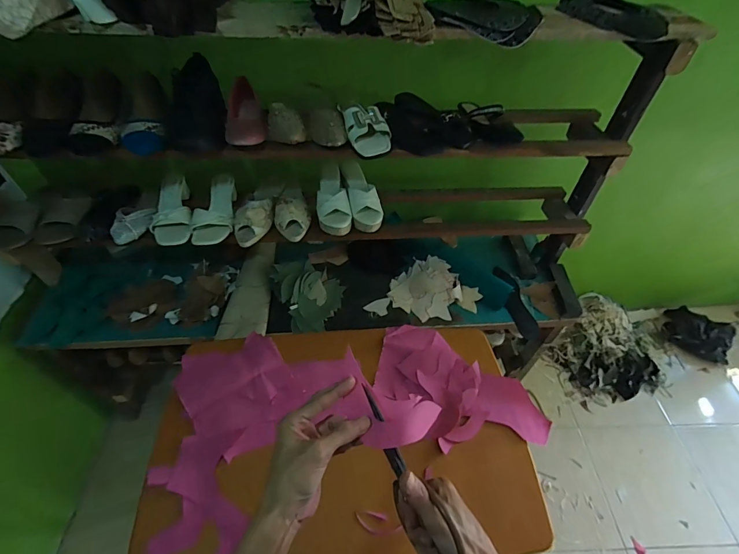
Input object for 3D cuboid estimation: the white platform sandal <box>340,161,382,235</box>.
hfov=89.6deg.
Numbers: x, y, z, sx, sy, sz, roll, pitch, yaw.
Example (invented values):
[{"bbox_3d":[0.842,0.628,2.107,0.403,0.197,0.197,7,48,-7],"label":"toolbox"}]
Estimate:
[{"bbox_3d":[-0.019,-0.213,0.975,0.080,0.069,0.204,-10,50,-11],"label":"white platform sandal"}]

